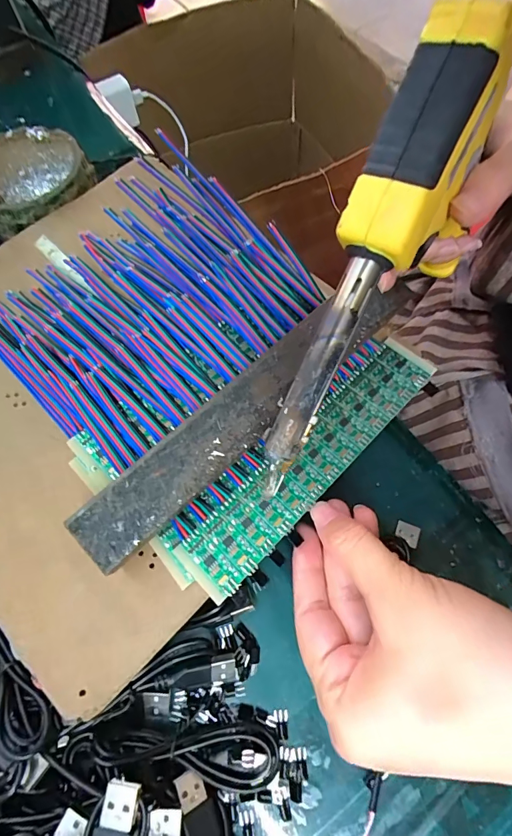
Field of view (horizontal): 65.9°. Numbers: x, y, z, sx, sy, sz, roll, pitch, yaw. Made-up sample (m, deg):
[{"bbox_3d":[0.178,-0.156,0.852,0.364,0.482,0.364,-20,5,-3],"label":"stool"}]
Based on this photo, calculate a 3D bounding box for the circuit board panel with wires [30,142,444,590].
[{"bbox_3d":[-0.033,-0.042,0.213,0.160,0.037,0.207,-43,72,-14],"label":"circuit board panel with wires"}]

